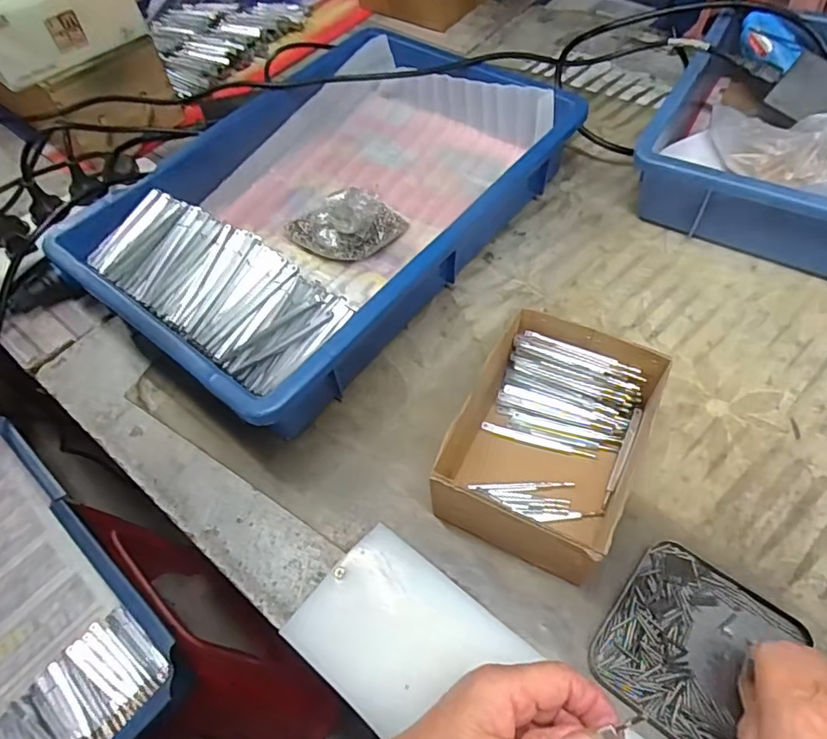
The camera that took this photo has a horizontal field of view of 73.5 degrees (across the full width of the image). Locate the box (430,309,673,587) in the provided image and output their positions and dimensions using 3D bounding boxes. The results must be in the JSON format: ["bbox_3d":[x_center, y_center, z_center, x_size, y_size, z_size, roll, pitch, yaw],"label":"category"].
[{"bbox_3d":[0.094,0.049,0.381,0.116,0.067,0.155,20,61,17],"label":"box"}]

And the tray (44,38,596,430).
[{"bbox_3d":[-0.072,-0.157,0.516,0.271,0.091,0.417,33,65,23],"label":"tray"}]

